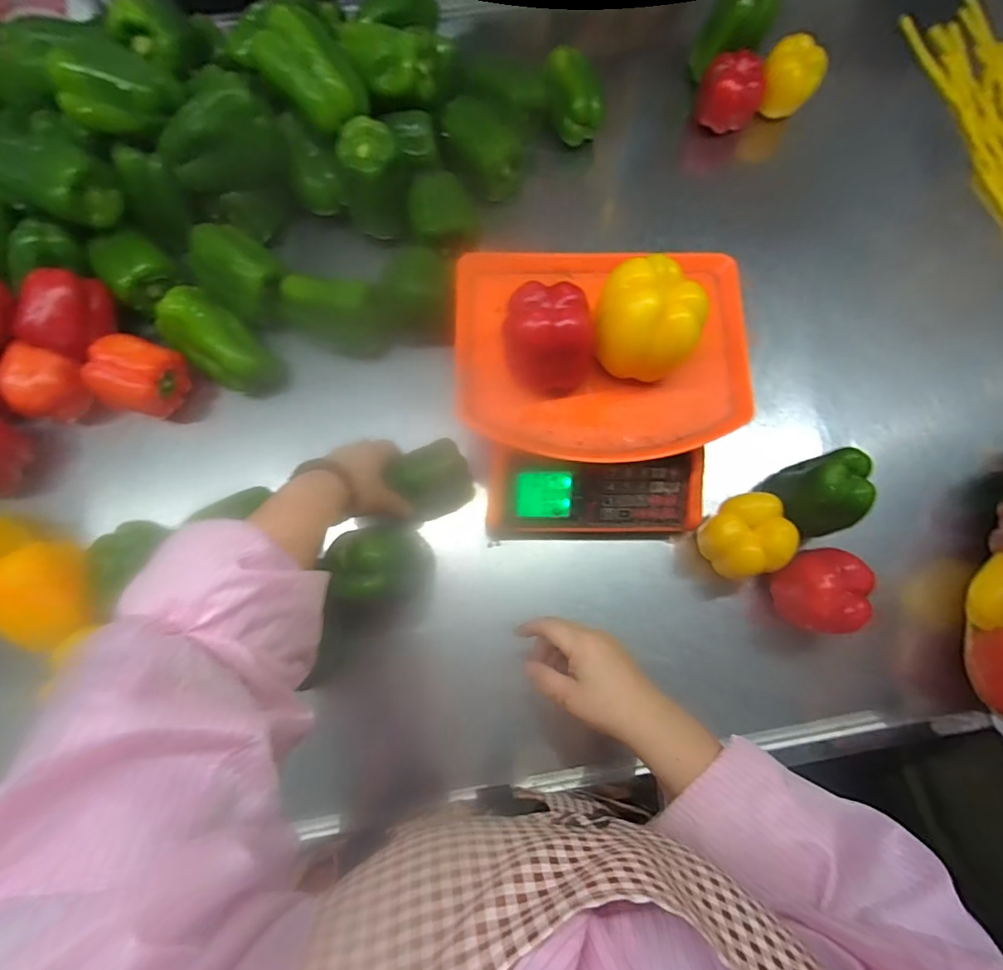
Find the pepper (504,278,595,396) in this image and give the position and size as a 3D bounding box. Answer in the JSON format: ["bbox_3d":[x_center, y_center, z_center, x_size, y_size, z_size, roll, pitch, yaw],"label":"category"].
[{"bbox_3d":[0.043,-0.131,0.452,0.075,0.075,0.081,0,77,-1],"label":"pepper"}]

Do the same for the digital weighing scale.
[{"bbox_3d":[0.097,-0.090,0.532,0.278,0.114,0.276,-1,77,-1],"label":"digital weighing scale"}]

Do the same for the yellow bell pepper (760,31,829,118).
[{"bbox_3d":[0.377,-0.535,0.650,0.071,0.059,0.062,27,78,5],"label":"yellow bell pepper"}]

